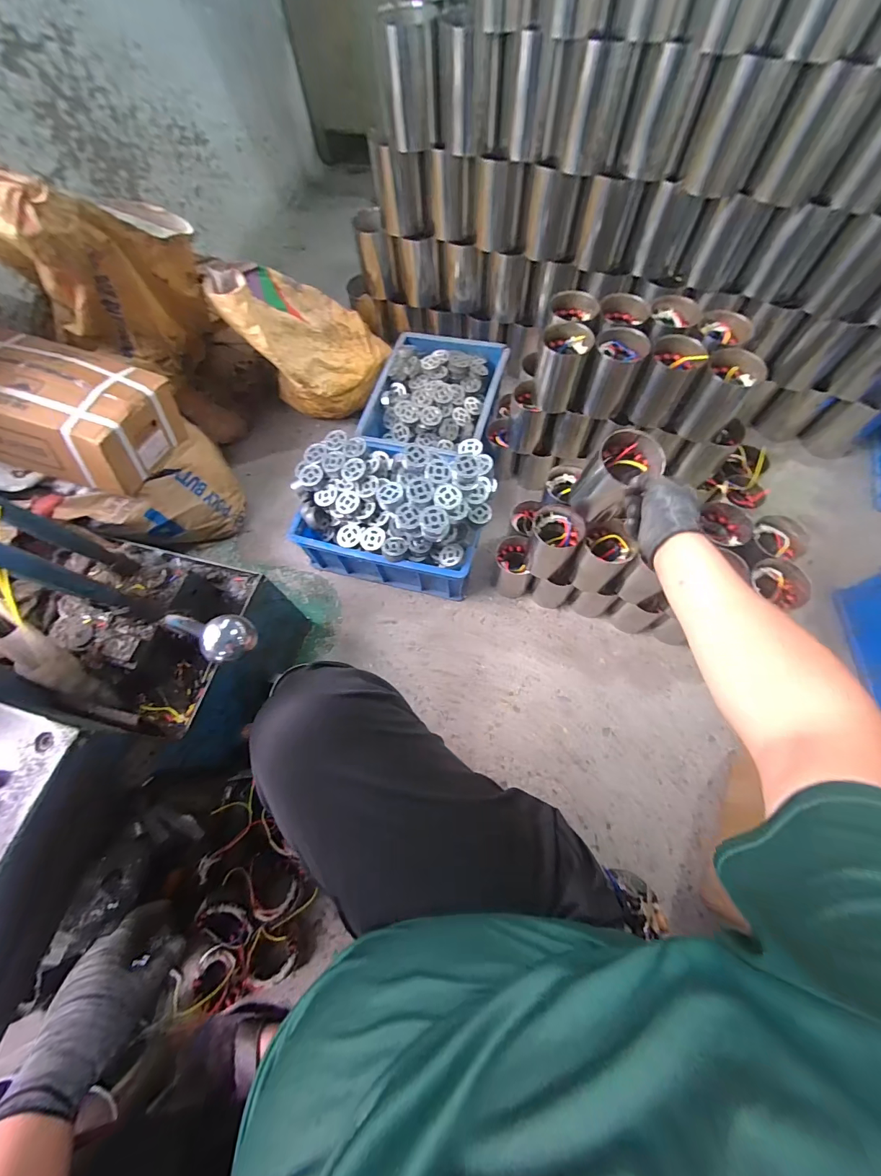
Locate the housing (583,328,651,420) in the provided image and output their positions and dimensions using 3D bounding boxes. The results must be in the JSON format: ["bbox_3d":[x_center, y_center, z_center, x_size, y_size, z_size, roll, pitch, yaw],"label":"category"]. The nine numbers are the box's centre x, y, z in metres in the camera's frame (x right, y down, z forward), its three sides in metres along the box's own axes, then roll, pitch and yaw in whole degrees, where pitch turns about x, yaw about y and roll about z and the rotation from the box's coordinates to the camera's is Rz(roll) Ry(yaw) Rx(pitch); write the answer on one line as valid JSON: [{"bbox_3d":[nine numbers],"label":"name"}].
[{"bbox_3d":[0.339,-0.421,0.810,0.089,0.136,0.081,20,70,11],"label":"housing"}]

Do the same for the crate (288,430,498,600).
[{"bbox_3d":[-0.101,-0.189,0.912,0.412,0.275,0.295,11,68,8],"label":"crate"}]

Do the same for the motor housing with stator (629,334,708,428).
[{"bbox_3d":[0.434,-0.400,0.798,0.095,0.130,0.088,18,69,11],"label":"motor housing with stator"}]

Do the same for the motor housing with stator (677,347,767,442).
[{"bbox_3d":[0.515,-0.354,0.766,0.093,0.137,0.077,31,72,15],"label":"motor housing with stator"}]

